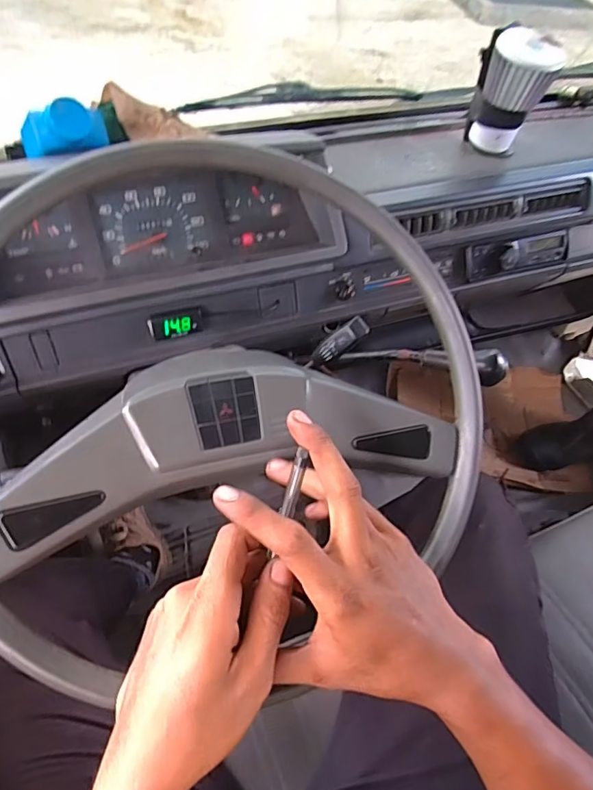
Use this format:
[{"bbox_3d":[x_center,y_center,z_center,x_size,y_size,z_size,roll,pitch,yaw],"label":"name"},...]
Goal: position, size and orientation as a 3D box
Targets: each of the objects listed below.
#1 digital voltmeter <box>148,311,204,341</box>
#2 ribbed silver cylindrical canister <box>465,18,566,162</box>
[{"bbox_3d":[-0.142,-0.084,0.595,0.062,0.032,0.016,-10,20,-16],"label":"digital voltmeter"},{"bbox_3d":[0.275,-0.384,0.656,0.089,0.137,0.072,13,49,7],"label":"ribbed silver cylindrical canister"}]

